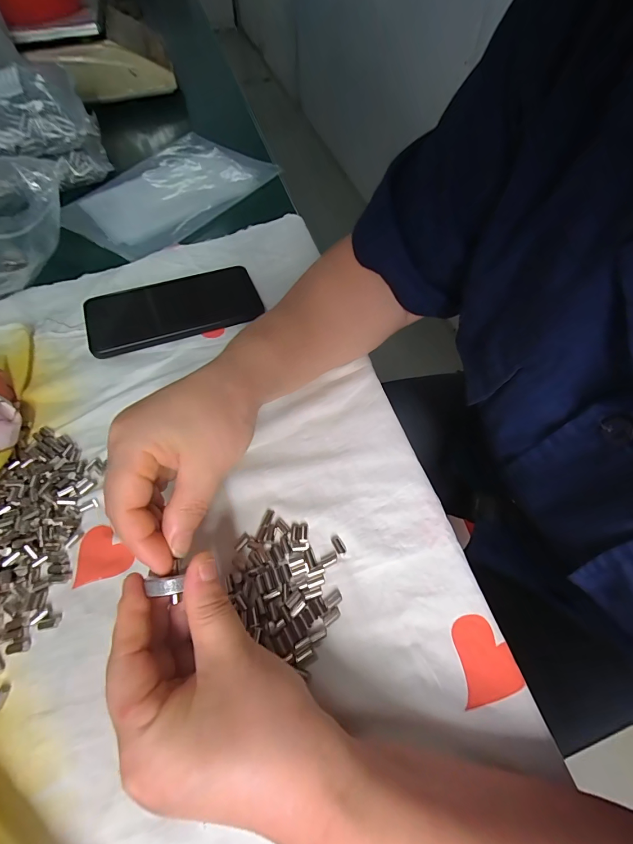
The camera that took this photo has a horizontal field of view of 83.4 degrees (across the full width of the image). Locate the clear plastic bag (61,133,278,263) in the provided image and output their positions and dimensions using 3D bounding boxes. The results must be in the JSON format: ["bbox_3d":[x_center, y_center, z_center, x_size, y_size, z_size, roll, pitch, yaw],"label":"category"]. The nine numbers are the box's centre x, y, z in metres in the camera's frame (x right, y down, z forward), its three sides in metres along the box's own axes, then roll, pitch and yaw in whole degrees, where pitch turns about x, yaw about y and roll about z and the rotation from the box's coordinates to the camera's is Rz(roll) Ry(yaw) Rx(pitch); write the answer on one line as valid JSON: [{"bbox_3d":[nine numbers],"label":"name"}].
[{"bbox_3d":[-0.199,-0.319,0.479,0.175,0.017,0.251,32,64,18],"label":"clear plastic bag"}]

